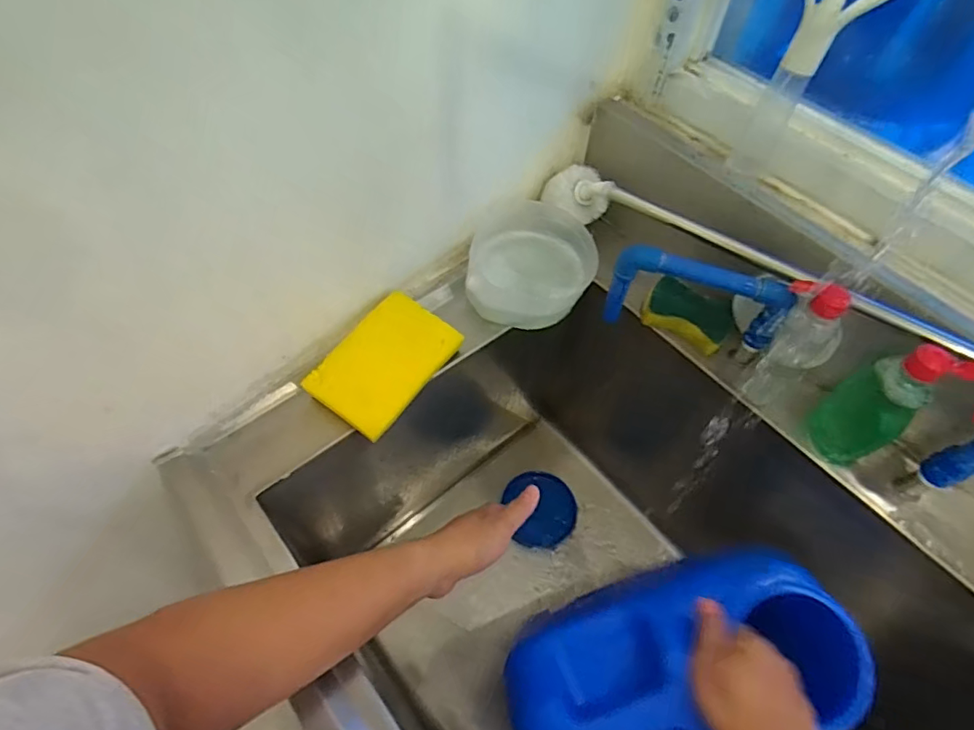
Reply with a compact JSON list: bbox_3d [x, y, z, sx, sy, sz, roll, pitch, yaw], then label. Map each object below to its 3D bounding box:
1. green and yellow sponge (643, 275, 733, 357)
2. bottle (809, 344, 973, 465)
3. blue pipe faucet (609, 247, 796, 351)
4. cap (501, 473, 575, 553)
[{"bbox_3d":[0.236,-0.059,0.622,0.096,0.027,0.064,28,60,15],"label":"green and yellow sponge"},{"bbox_3d":[0.365,0.037,0.494,0.042,0.175,0.063,-28,63,-19],"label":"bottle"},{"bbox_3d":[0.220,-0.068,0.565,0.176,0.106,0.025,19,58,9],"label":"blue pipe faucet"},{"bbox_3d":[0.092,0.235,0.868,0.113,0.028,0.121,6,63,-11],"label":"cap"}]

